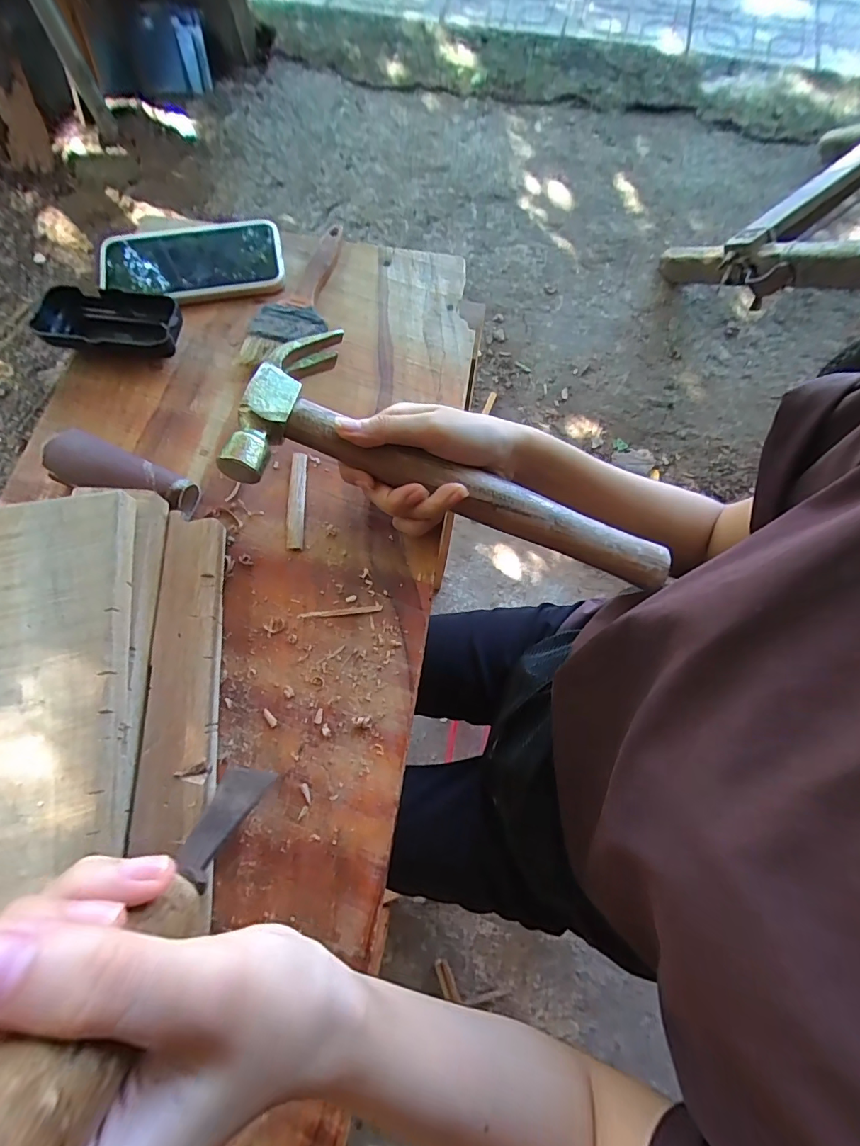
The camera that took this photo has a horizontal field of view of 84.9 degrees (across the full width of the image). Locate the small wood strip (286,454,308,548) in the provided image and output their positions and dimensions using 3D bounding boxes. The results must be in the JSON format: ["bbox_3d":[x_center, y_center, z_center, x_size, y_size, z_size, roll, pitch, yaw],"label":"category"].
[{"bbox_3d":[-0.100,-0.054,0.351,0.013,0.006,0.077,-2,72,-1],"label":"small wood strip"}]

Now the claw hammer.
[{"bbox_3d":[0.031,-0.065,0.325,0.303,0.034,0.119,19,72,-10],"label":"claw hammer"}]

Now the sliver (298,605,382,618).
[{"bbox_3d":[-0.062,0.027,0.324,0.056,0.004,0.004,-6,72,-2],"label":"sliver"}]

